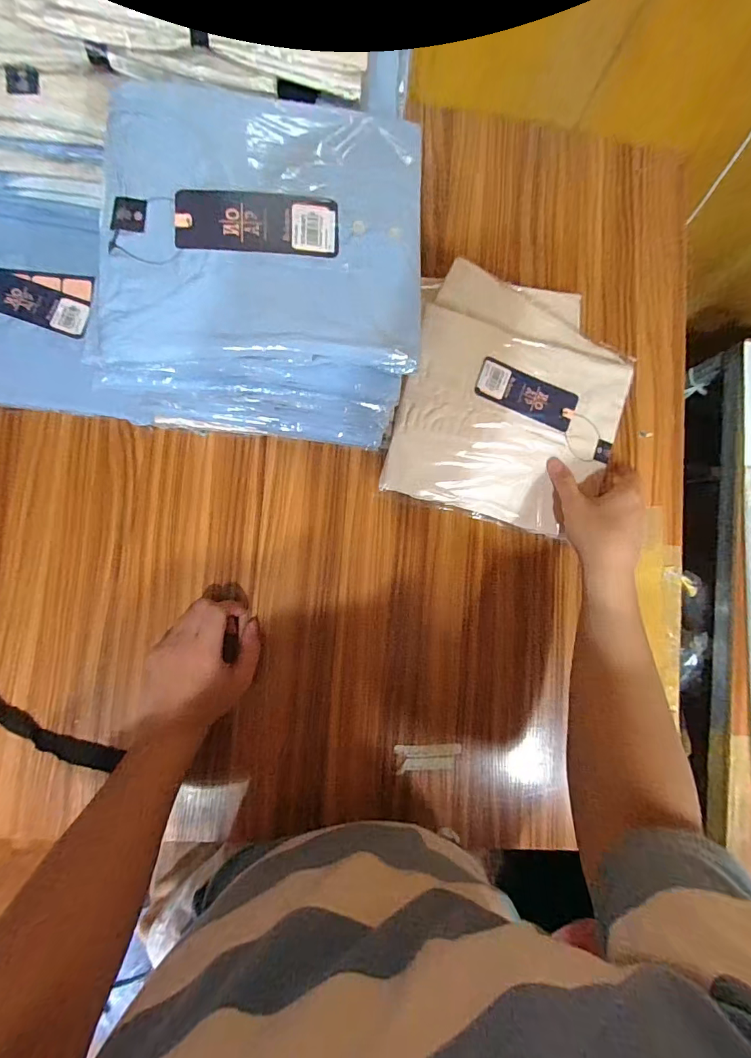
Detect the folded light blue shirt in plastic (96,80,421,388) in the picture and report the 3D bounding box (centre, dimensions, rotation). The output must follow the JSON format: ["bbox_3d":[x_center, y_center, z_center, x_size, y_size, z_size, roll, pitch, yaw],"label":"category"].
[{"bbox_3d":[-0.086,-0.236,0.346,0.242,0.033,0.226,1,85,-6],"label":"folded light blue shirt in plastic"}]

